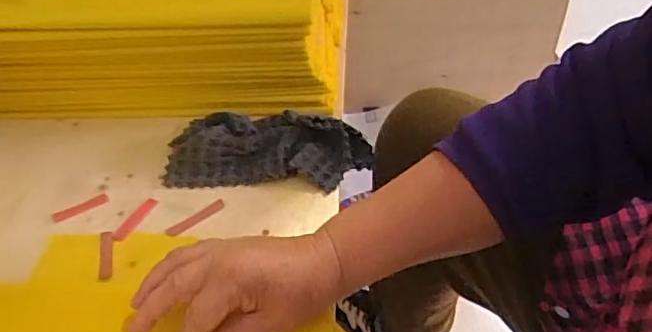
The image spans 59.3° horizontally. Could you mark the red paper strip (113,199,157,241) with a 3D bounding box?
[{"bbox_3d":[-0.164,0.045,0.492,0.012,0.004,0.051,15,45,17],"label":"red paper strip"}]

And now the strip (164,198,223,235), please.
[{"bbox_3d":[-0.113,0.043,0.495,0.054,0.004,0.011,-28,49,-26],"label":"strip"}]

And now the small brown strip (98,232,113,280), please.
[{"bbox_3d":[-0.178,0.072,0.464,0.010,0.005,0.055,-11,44,-10],"label":"small brown strip"}]

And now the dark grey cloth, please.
[{"bbox_3d":[-0.052,-0.022,0.535,0.189,0.037,0.088,2,43,4],"label":"dark grey cloth"}]

